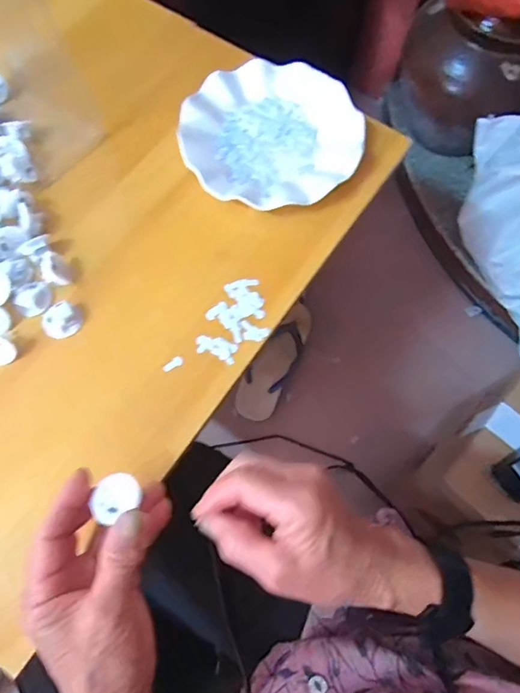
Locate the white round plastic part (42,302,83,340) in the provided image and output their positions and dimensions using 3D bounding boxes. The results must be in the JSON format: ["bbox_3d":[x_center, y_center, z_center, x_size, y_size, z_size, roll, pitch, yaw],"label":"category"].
[{"bbox_3d":[-0.177,-0.022,0.427,0.032,0.017,0.028,-39,75,-14],"label":"white round plastic part"}]

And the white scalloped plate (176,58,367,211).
[{"bbox_3d":[0.011,-0.220,0.496,0.180,0.022,0.181,-5,70,-3],"label":"white scalloped plate"}]

